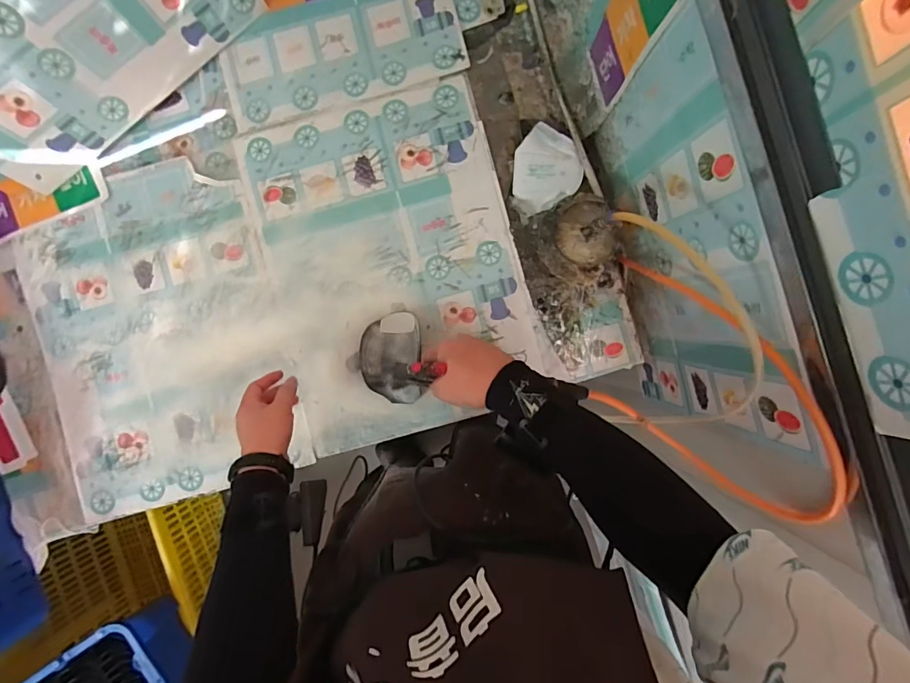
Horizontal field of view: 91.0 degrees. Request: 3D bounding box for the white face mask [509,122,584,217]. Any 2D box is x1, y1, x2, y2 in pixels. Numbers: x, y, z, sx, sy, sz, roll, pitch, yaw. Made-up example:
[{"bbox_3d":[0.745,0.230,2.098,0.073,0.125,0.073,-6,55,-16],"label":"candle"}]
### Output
[{"bbox_3d":[0.143,-0.266,0.695,0.100,0.030,0.133,6,89,2],"label":"white face mask"}]

